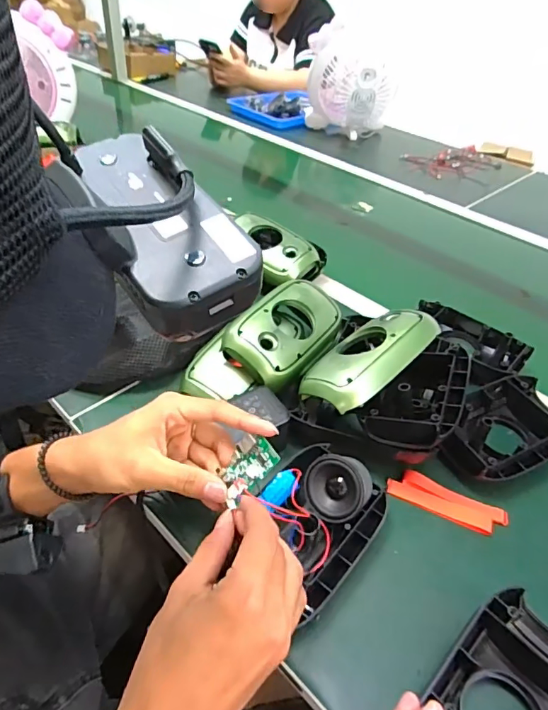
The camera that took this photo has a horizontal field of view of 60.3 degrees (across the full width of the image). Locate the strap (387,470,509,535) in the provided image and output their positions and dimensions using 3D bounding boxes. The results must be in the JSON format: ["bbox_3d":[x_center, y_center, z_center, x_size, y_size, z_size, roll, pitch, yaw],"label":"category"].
[{"bbox_3d":[0.169,0.143,0.461,0.110,0.006,0.036,20,44,15],"label":"strap"}]

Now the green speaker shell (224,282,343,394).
[{"bbox_3d":[0.017,-0.028,0.551,0.090,0.045,0.152,43,55,4],"label":"green speaker shell"}]

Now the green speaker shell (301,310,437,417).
[{"bbox_3d":[0.100,-0.003,0.485,0.152,0.034,0.080,-35,53,-19],"label":"green speaker shell"}]

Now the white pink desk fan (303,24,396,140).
[{"bbox_3d":[0.210,-0.724,1.281,0.228,0.258,0.146,19,44,15],"label":"white pink desk fan"}]

